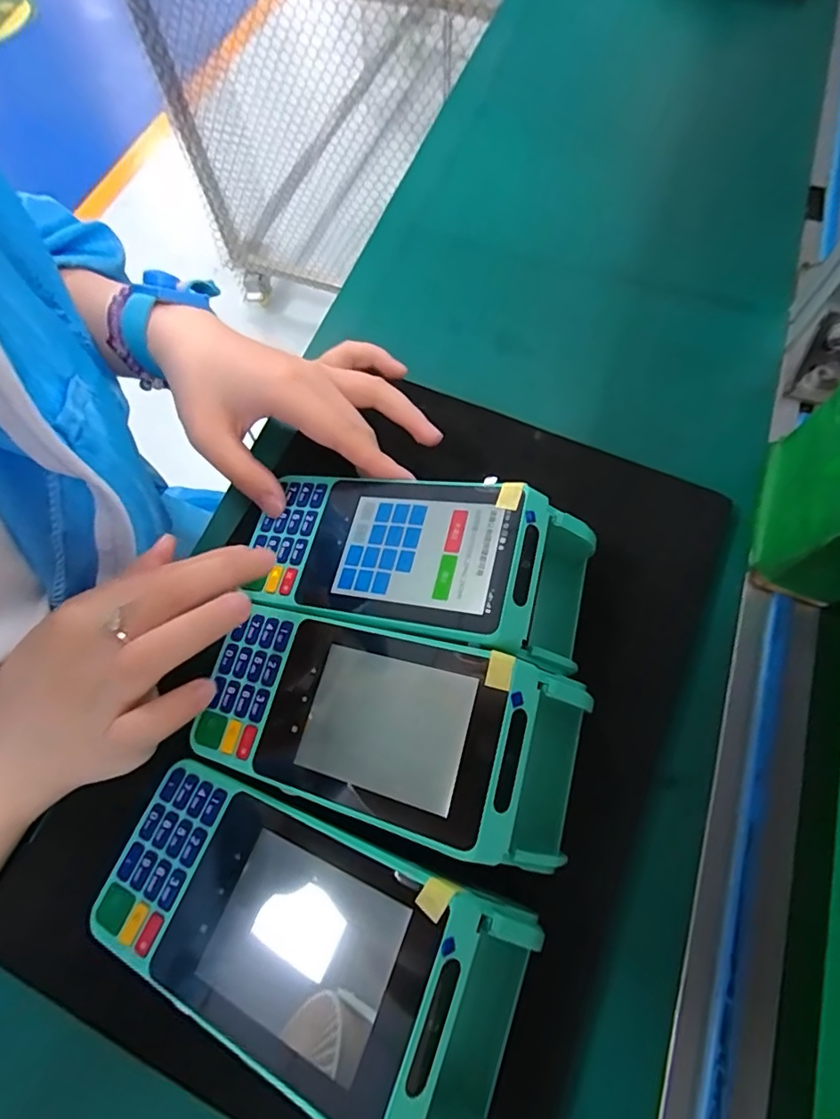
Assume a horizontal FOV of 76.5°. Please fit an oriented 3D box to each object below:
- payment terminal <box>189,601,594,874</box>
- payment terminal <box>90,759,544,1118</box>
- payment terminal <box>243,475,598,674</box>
[{"bbox_3d":[-0.016,0.072,0.234,0.159,0.040,0.074,10,67,22],"label":"payment terminal"},{"bbox_3d":[-0.045,0.144,0.210,0.166,0.067,0.074,19,69,9],"label":"payment terminal"},{"bbox_3d":[-0.003,0.002,0.264,0.161,0.050,0.076,10,68,18],"label":"payment terminal"}]

